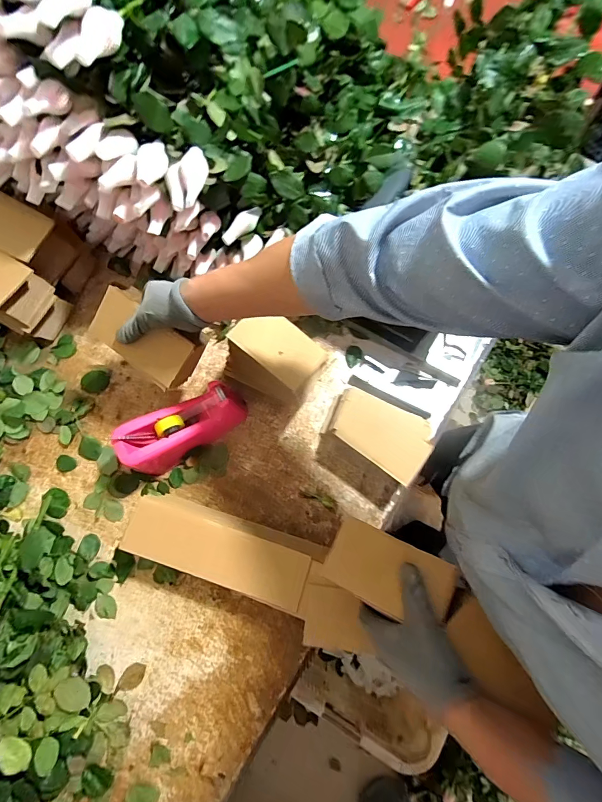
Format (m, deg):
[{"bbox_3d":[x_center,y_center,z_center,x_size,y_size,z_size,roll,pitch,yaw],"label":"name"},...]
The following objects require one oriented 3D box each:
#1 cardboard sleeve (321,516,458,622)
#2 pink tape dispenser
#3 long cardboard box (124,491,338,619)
[{"bbox_3d":[0.104,0.204,0.437,0.142,0.008,0.080,20,69,18],"label":"cardboard sleeve"},{"bbox_3d":[-0.189,0.043,0.604,0.196,0.103,0.072,-29,77,-8],"label":"pink tape dispenser"},{"bbox_3d":[-0.113,0.230,0.566,0.290,0.079,0.093,17,75,4],"label":"long cardboard box"}]

